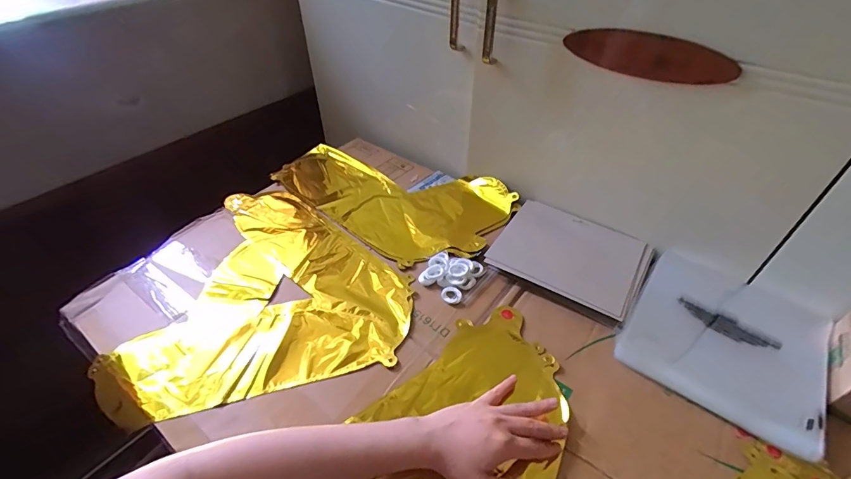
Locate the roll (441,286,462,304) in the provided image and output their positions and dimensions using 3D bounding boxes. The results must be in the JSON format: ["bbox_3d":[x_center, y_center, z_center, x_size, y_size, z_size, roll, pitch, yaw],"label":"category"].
[{"bbox_3d":[0.036,0.075,0.550,0.026,0.007,0.026,0,44,0],"label":"roll"}]

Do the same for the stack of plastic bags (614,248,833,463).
[{"bbox_3d":[0.371,0.115,0.506,0.200,0.016,0.220,28,51,25],"label":"stack of plastic bags"}]

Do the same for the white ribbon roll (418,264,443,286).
[{"bbox_3d":[0.008,0.050,0.572,0.036,0.011,0.023,-26,50,-25],"label":"white ribbon roll"}]

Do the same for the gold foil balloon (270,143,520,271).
[{"bbox_3d":[-0.068,-0.083,0.719,0.403,0.030,0.233,27,50,25],"label":"gold foil balloon"}]

